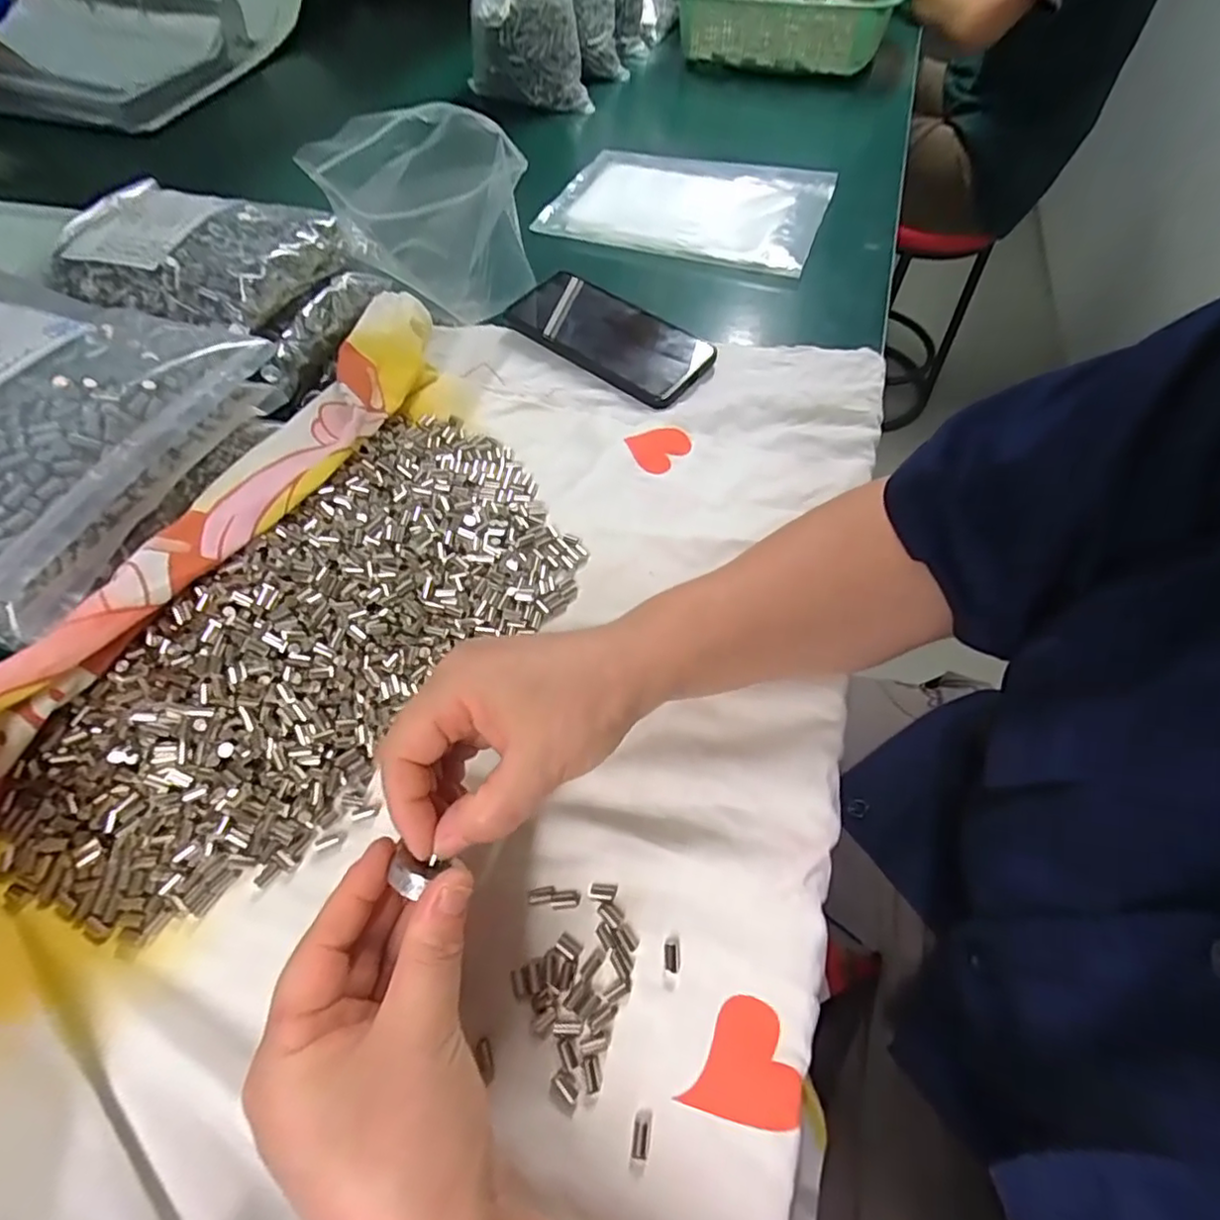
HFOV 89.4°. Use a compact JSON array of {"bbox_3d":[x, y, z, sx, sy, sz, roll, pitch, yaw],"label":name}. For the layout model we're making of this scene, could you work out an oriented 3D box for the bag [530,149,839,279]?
[{"bbox_3d":[0.078,-0.410,0.613,0.262,0.021,0.179,19,58,10],"label":"bag"}]

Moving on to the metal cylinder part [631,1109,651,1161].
[{"bbox_3d":[0.012,0.195,0.229,0.006,0.004,0.014,13,57,7],"label":"metal cylinder part"}]

